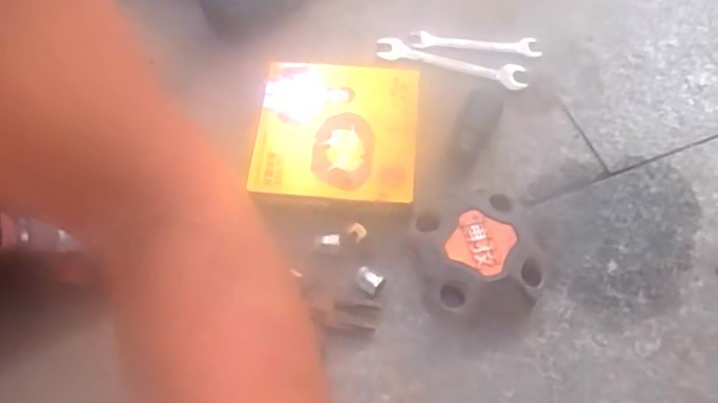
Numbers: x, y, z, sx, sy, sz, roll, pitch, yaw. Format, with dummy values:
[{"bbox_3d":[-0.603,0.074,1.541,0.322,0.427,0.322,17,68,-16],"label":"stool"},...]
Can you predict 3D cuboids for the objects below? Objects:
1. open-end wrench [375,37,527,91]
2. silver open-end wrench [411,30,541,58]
[{"bbox_3d":[0.101,-0.157,0.664,0.167,0.005,0.028,17,64,11],"label":"open-end wrench"},{"bbox_3d":[0.132,-0.180,0.677,0.142,0.004,0.026,7,63,6],"label":"silver open-end wrench"}]

